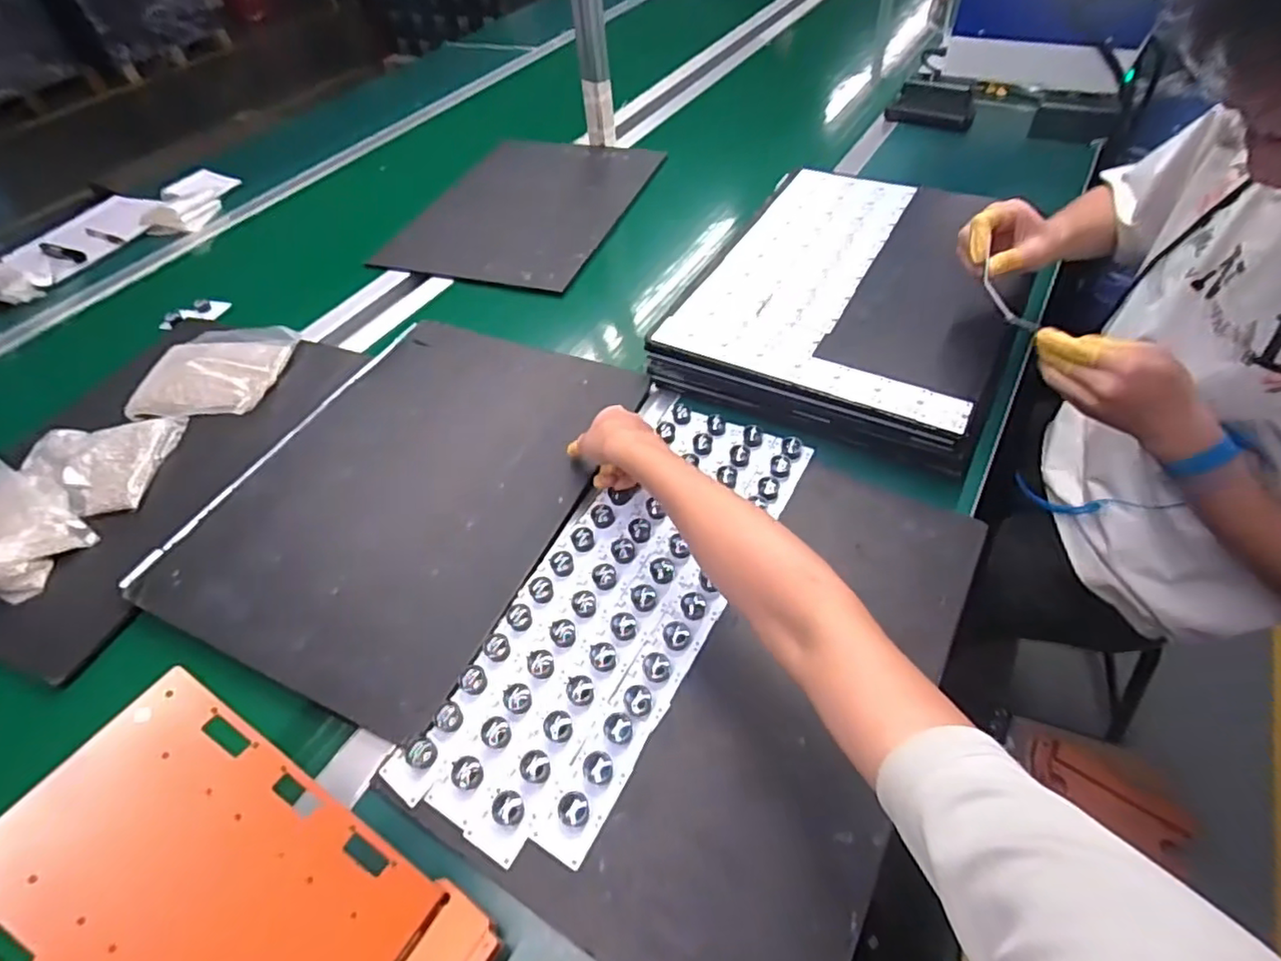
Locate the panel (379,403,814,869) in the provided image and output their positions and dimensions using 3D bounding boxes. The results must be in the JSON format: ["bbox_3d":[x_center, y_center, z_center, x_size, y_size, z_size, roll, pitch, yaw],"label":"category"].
[{"bbox_3d":[-0.013,0.098,0.595,0.176,0.021,0.471,23,57,23],"label":"panel"}]

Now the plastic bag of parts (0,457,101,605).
[{"bbox_3d":[-0.685,0.050,0.675,0.170,0.054,0.118,21,55,21],"label":"plastic bag of parts"}]

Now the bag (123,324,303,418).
[{"bbox_3d":[-0.567,-0.149,0.844,0.167,0.030,0.158,-1,50,4],"label":"bag"}]

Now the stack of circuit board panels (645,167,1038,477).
[{"bbox_3d":[0.289,-0.236,0.817,0.391,0.075,0.465,21,55,21],"label":"stack of circuit board panels"}]

